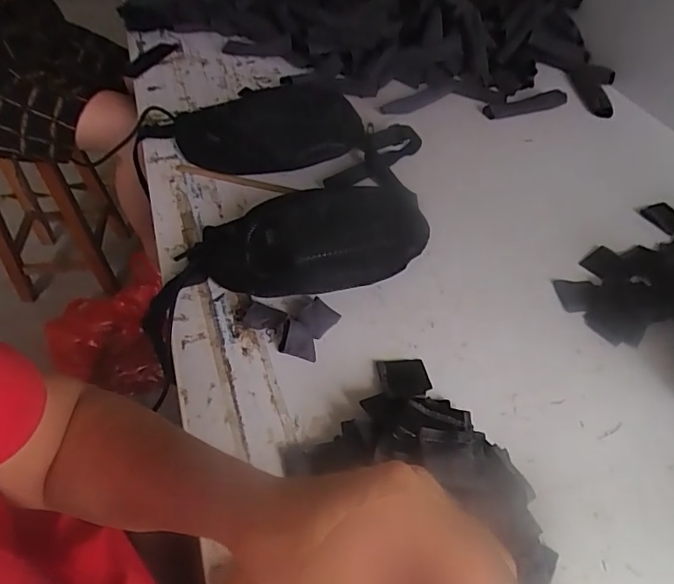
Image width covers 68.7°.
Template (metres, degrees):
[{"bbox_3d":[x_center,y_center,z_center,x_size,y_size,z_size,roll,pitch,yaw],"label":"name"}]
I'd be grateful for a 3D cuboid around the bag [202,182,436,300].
[{"bbox_3d":[-0.018,-0.068,0.592,0.285,0.072,0.143,-13,50,-14],"label":"bag"}]

